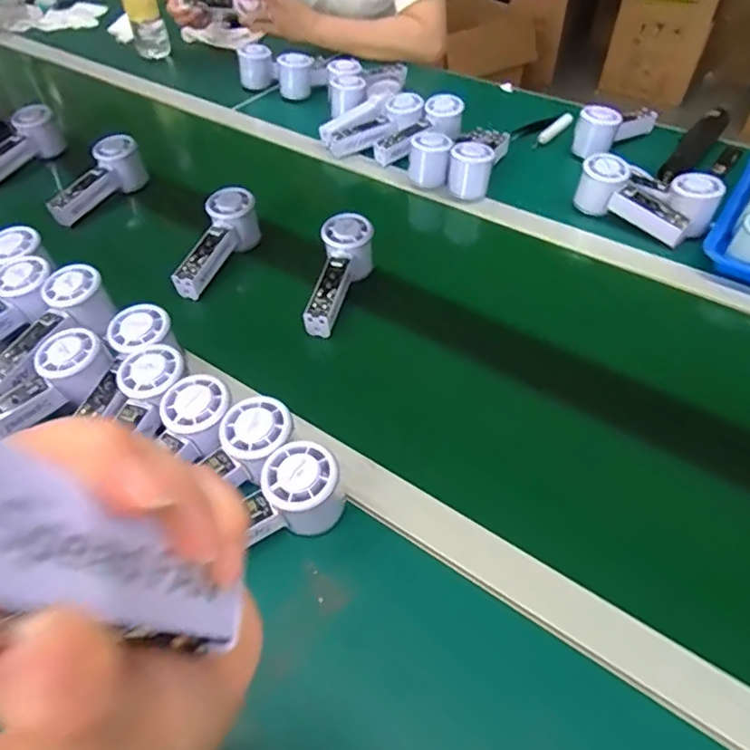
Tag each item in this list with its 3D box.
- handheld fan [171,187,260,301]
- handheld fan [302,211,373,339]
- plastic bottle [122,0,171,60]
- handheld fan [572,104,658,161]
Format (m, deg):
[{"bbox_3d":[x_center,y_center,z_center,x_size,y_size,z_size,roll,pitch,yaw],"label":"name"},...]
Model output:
[{"bbox_3d":[-0.189,-0.150,0.692,0.046,0.069,0.154,16,63,16],"label":"handheld fan"},{"bbox_3d":[-0.042,-0.107,0.641,0.063,0.057,0.155,13,66,13],"label":"handheld fan"},{"bbox_3d":[-0.446,-0.722,1.078,0.065,0.223,0.076,-16,24,-12],"label":"plastic bottle"},{"bbox_3d":[0.371,-0.381,0.874,0.152,0.062,0.056,-28,54,-21],"label":"handheld fan"}]

